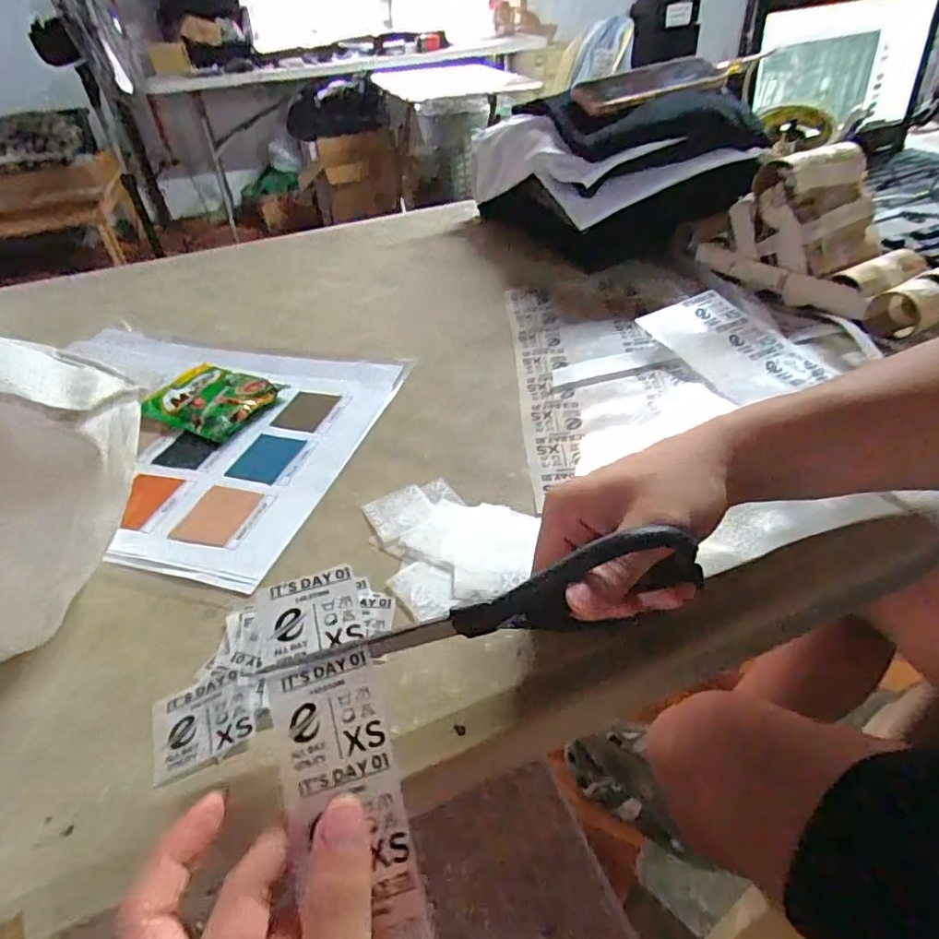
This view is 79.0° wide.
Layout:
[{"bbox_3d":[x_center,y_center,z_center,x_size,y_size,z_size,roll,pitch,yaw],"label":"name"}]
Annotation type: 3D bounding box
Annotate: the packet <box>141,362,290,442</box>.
[{"bbox_3d":[-0.217,-0.059,0.474,0.110,0.019,0.076,17,46,24],"label":"packet"}]

